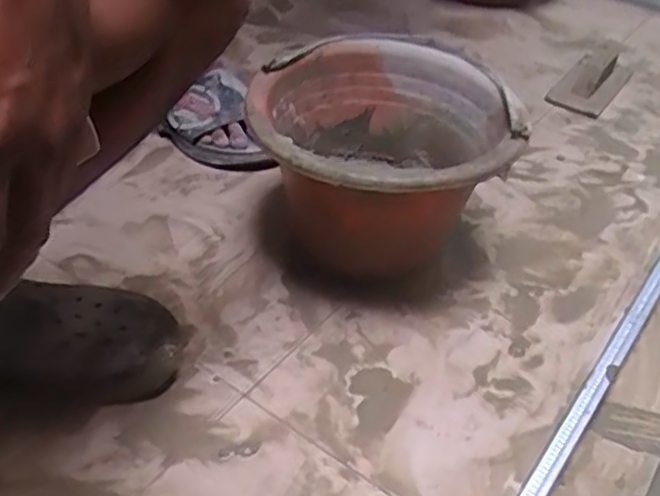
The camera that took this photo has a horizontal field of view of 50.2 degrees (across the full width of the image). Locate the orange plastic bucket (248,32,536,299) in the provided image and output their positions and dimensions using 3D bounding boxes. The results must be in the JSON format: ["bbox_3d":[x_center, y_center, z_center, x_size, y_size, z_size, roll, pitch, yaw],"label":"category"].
[{"bbox_3d":[0.038,-0.077,0.693,0.230,0.176,0.258,-4,41,-12],"label":"orange plastic bucket"}]

